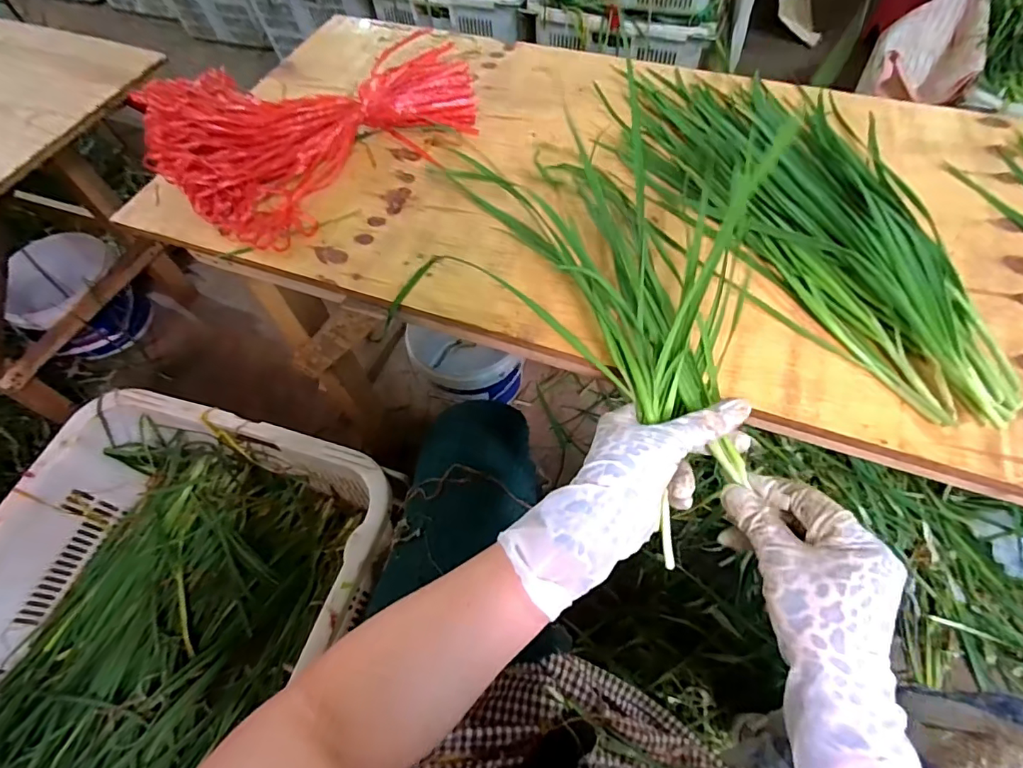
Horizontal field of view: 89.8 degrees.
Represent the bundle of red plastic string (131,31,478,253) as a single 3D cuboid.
[{"bbox_3d":[-0.213,-0.297,0.557,0.330,0.075,0.236,-37,63,-18],"label":"bundle of red plastic string"}]

